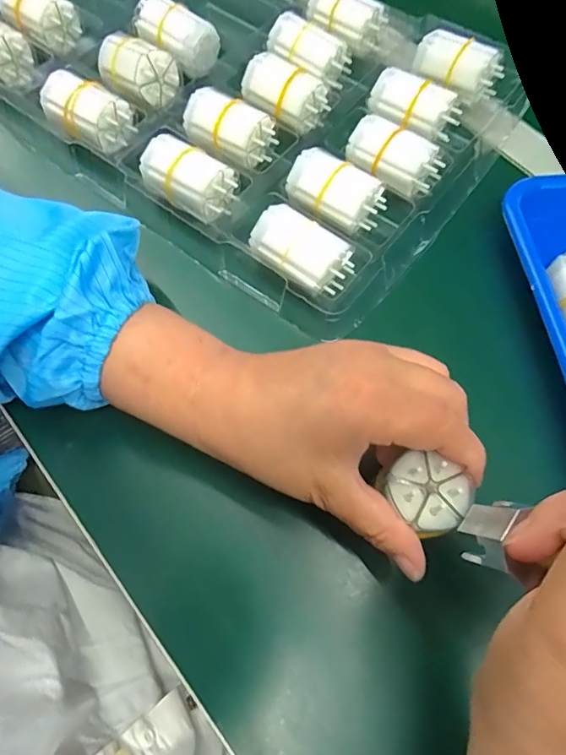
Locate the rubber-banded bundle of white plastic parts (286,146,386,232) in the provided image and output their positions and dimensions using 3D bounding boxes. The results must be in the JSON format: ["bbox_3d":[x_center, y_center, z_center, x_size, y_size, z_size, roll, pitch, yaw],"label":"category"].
[{"bbox_3d":[0.037,-0.129,0.321,0.063,0.021,0.040,34,70,11],"label":"rubber-banded bundle of white plastic parts"}]

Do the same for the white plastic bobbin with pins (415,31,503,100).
[{"bbox_3d":[0.133,-0.240,0.360,0.065,0.024,0.034,29,69,10],"label":"white plastic bobbin with pins"}]

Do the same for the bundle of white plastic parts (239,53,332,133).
[{"bbox_3d":[0.002,-0.212,0.354,0.040,0.030,0.058,-41,74,-17],"label":"bundle of white plastic parts"}]

